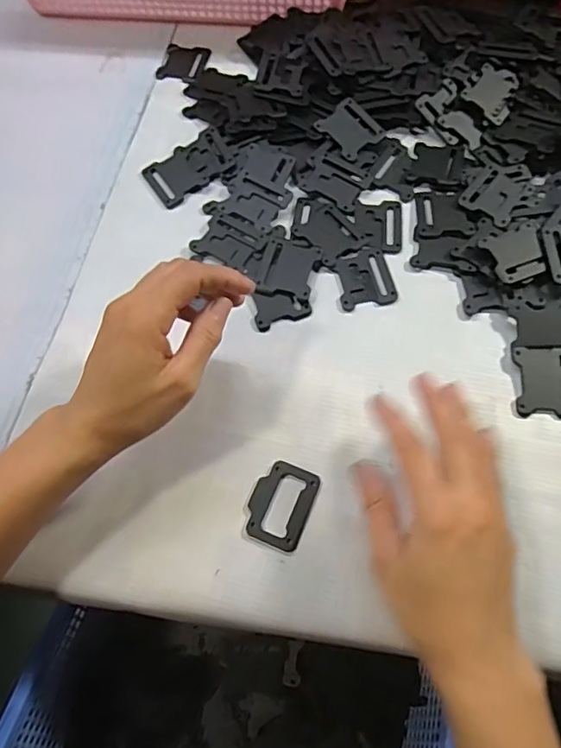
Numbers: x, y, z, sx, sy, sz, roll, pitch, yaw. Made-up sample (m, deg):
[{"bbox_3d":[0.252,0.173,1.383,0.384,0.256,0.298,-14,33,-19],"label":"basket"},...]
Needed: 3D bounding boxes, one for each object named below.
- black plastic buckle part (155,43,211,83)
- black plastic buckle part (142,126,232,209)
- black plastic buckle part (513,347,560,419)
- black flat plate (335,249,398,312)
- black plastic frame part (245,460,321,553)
[{"bbox_3d":[-0.095,-0.303,0.524,0.041,0.004,0.052,12,68,6],"label":"black plastic buckle part"},{"bbox_3d":[-0.079,-0.180,0.461,0.075,0.007,0.051,-36,71,-14],"label":"black plastic buckle part"},{"bbox_3d":[0.186,0.006,0.371,0.045,0.006,0.050,5,67,3],"label":"black plastic buckle part"},{"bbox_3d":[0.064,-0.074,0.412,0.042,0.004,0.049,-11,67,-4],"label":"black flat plate"},{"bbox_3d":[0.001,0.083,0.344,0.039,0.004,0.052,20,69,9],"label":"black plastic frame part"}]

